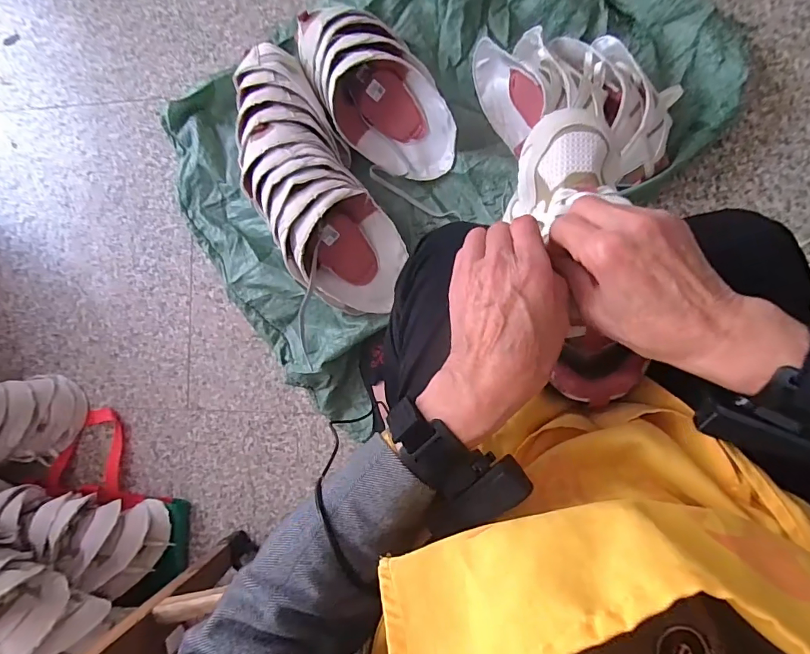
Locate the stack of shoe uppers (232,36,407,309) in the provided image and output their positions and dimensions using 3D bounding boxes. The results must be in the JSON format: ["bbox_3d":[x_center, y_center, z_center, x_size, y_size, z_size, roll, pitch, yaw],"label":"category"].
[{"bbox_3d":[-0.156,-0.229,0.713,0.168,0.113,0.401,-30,84,7],"label":"stack of shoe uppers"}]

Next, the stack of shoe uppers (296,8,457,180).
[{"bbox_3d":[-0.044,-0.368,0.712,0.160,0.118,0.282,-35,83,6],"label":"stack of shoe uppers"}]

